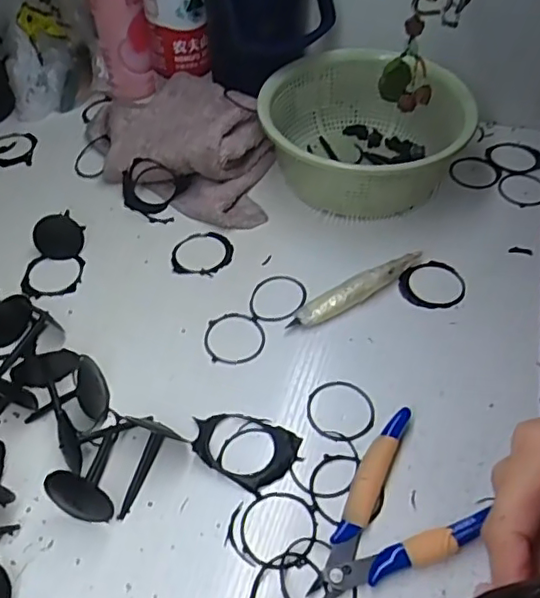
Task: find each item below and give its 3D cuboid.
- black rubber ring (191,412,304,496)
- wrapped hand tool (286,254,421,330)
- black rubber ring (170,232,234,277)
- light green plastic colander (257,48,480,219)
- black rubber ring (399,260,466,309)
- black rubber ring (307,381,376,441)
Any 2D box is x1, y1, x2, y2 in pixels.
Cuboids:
[{"bbox_3d":[-0.017,0.089,0.371,0.066,0.012,0.046,22,54,18],"label":"black rubber ring"},{"bbox_3d":[0.066,-0.007,0.450,0.115,0.015,0.022,-27,55,-21],"label":"wrapped hand tool"},{"bbox_3d":[-0.055,-0.038,0.489,0.049,0.006,0.045,0,50,0],"label":"black rubber ring"},{"bbox_3d":[0.079,-0.140,0.520,0.169,0.080,0.169,0,50,0],"label":"light green plastic colander"},{"bbox_3d":[0.124,-0.011,0.458,0.052,0.006,0.043,-12,51,-10],"label":"black rubber ring"},{"bbox_3d":[0.047,0.072,0.389,0.045,0.004,0.043,0,50,0],"label":"black rubber ring"}]

